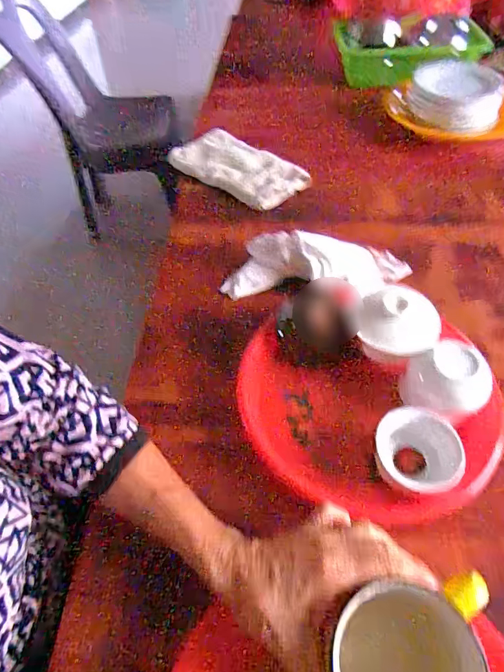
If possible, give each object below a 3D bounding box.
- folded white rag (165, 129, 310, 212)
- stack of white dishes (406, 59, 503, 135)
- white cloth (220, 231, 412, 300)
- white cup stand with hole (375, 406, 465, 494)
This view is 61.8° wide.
[{"bbox_3d":[-0.025,-0.293,0.718,0.125,0.025,0.249,-39,60,-24],"label":"folded white rag"},{"bbox_3d":[0.370,-0.442,0.758,0.149,0.085,0.118,18,55,16],"label":"stack of white dishes"},{"bbox_3d":[0.081,-0.097,0.543,0.235,0.047,0.080,1,52,3],"label":"white cloth"},{"bbox_3d":[0.150,0.108,0.386,0.072,0.047,0.071,-1,52,2],"label":"white cup stand with hole"}]

